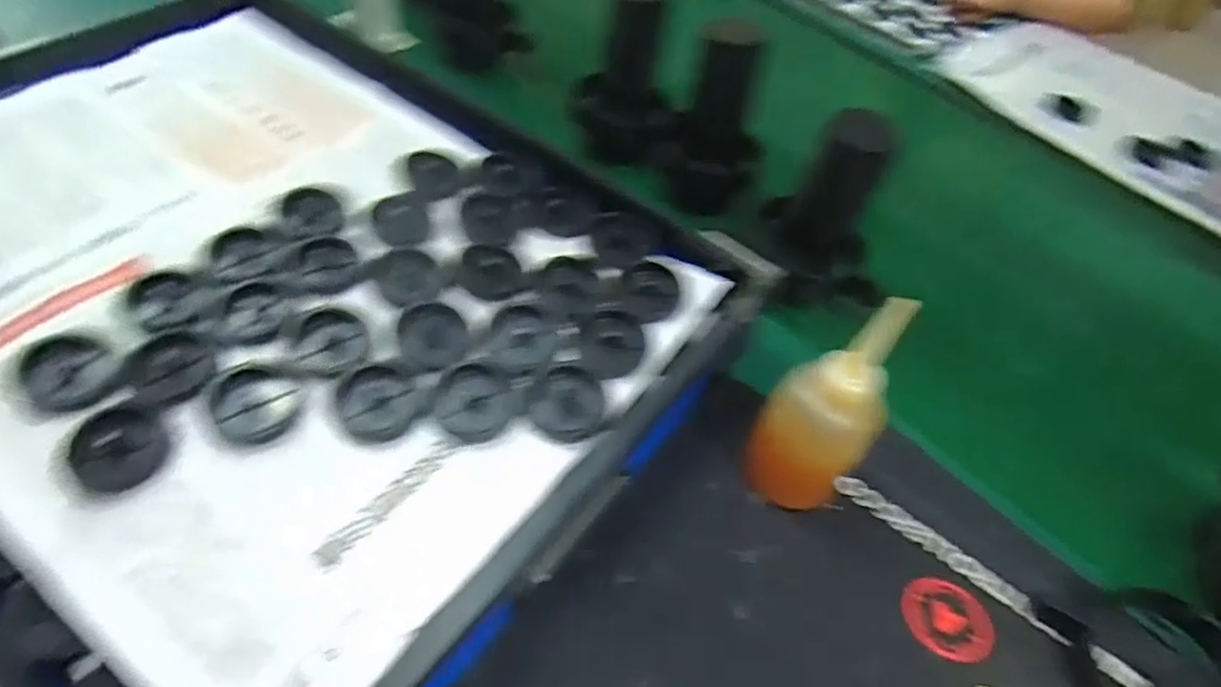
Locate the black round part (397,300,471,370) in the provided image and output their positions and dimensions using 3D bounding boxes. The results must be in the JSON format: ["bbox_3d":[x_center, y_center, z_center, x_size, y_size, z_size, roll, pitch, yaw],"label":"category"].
[{"bbox_3d":[-0.112,-0.005,0.430,0.041,0.008,0.050,-16,52,-21],"label":"black round part"}]

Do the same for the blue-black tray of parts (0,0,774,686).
[{"bbox_3d":[-0.257,-0.065,0.478,0.635,0.069,0.461,34,58,21],"label":"blue-black tray of parts"}]

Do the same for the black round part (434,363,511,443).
[{"bbox_3d":[-0.082,0.034,0.401,0.045,0.011,0.041,4,48,-4],"label":"black round part"}]

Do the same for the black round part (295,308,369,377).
[{"bbox_3d":[-0.172,-0.001,0.419,0.044,0.007,0.042,4,48,-4],"label":"black round part"}]

